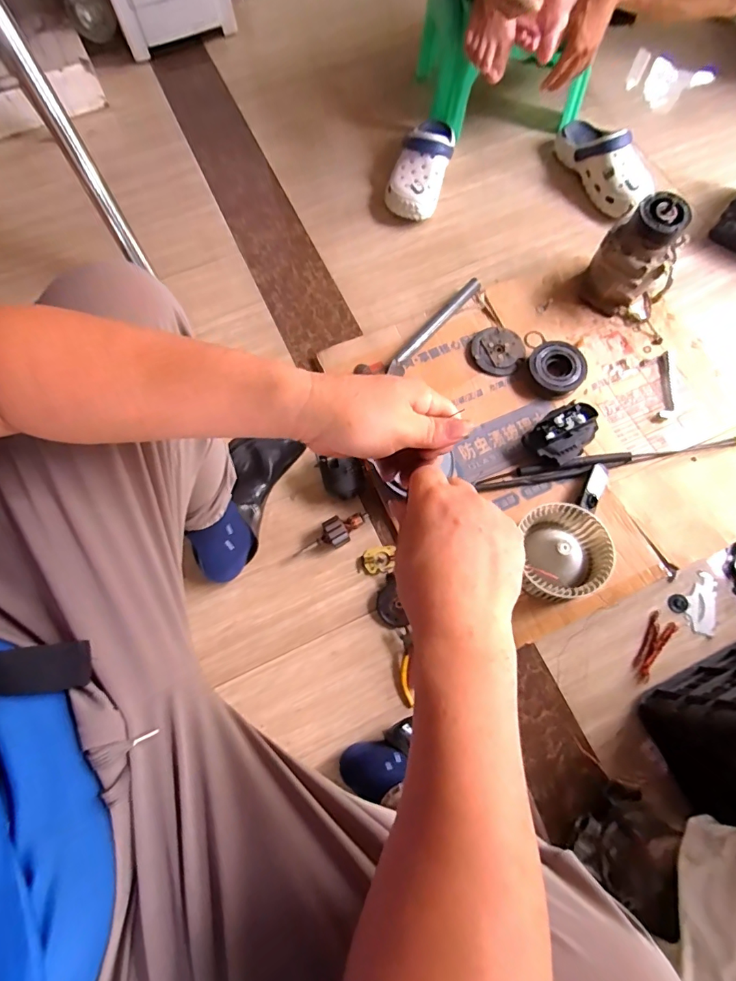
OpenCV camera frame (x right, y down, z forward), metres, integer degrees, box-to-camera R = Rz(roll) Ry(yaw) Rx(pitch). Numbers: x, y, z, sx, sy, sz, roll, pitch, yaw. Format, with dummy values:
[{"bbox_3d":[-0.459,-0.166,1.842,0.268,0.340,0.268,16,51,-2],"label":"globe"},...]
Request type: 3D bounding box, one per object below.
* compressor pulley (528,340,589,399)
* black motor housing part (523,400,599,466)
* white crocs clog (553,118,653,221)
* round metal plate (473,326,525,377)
[{"bbox_3d":[0.351,-0.223,0.850,0.100,0.037,0.109,0,71,0],"label":"compressor pulley"},{"bbox_3d":[0.337,-0.095,0.792,0.120,0.062,0.081,-40,75,-11],"label":"black motor housing part"},{"bbox_3d":[0.527,-0.736,1.022,0.095,0.101,0.288,-20,72,-7],"label":"white crocs clog"},{"bbox_3d":[0.250,-0.270,0.876,0.094,0.010,0.107,31,74,10],"label":"round metal plate"}]

